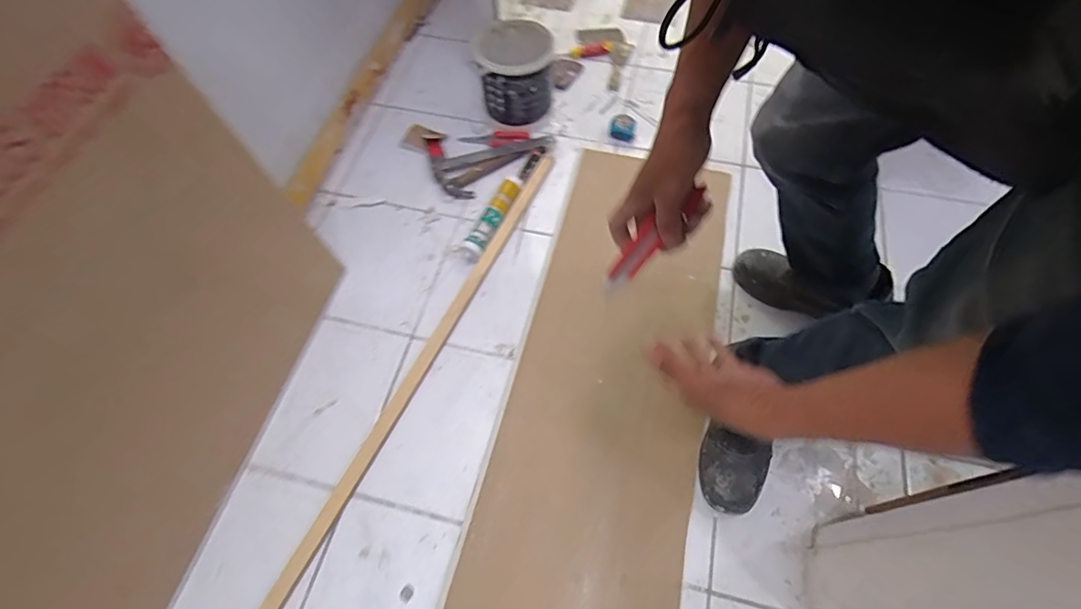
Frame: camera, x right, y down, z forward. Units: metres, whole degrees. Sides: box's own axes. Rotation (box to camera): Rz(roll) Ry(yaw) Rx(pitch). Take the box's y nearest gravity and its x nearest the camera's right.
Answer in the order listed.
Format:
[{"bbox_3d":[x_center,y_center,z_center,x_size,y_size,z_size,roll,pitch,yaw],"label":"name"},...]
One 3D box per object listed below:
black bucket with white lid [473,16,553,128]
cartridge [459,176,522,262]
[{"bbox_3d":[-0.059,-0.532,1.216,0.162,0.203,0.152,-1,60,1],"label":"black bucket with white lid"},{"bbox_3d":[-0.109,-0.200,1.147,0.053,0.039,0.251,21,62,10],"label":"cartridge"}]

